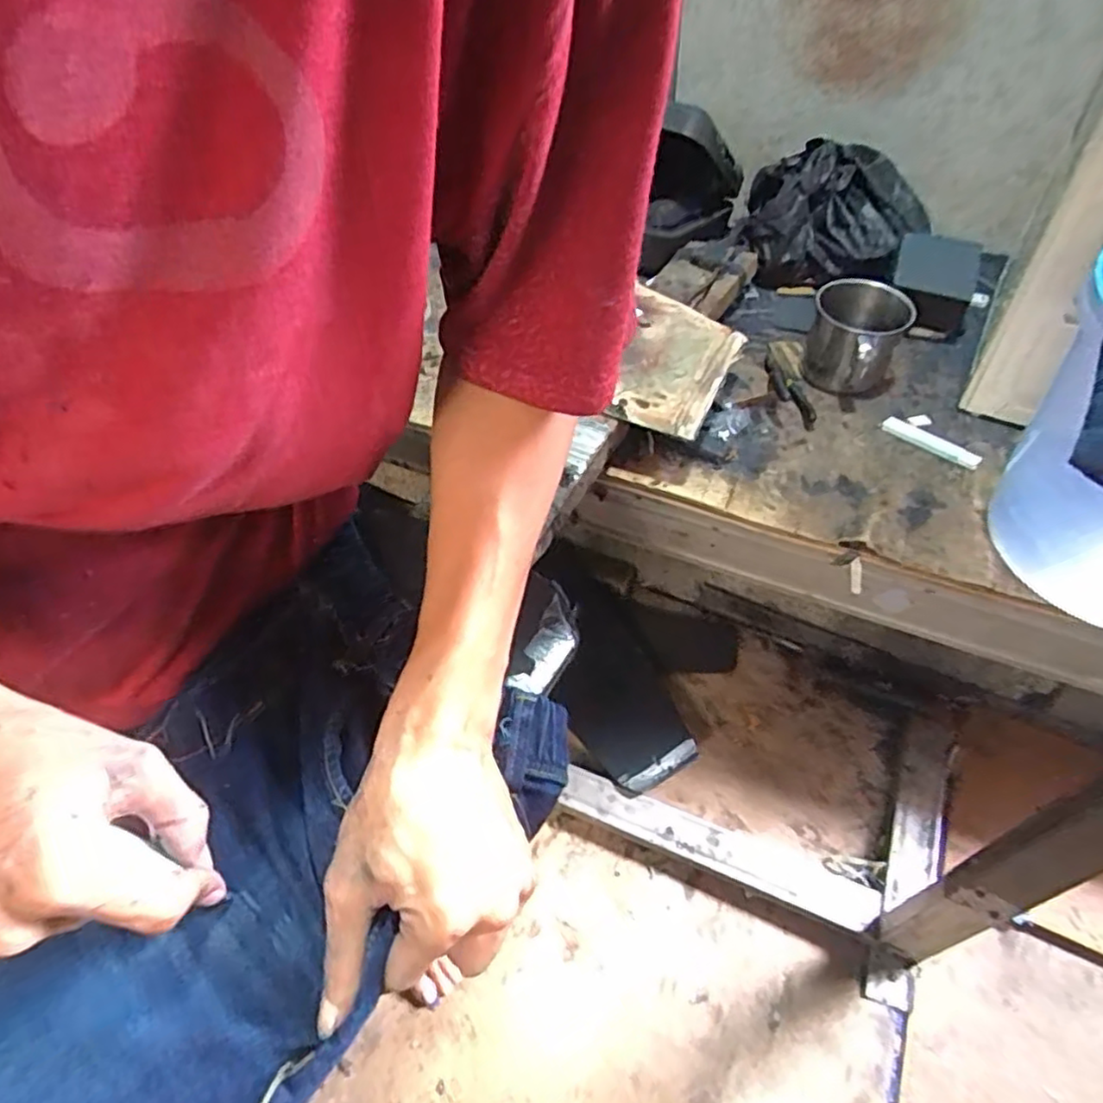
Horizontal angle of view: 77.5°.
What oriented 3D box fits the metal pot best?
[{"bbox_3d":[0.269,-0.188,0.609,0.079,0.072,0.092,17,51,17],"label":"metal pot"}]

